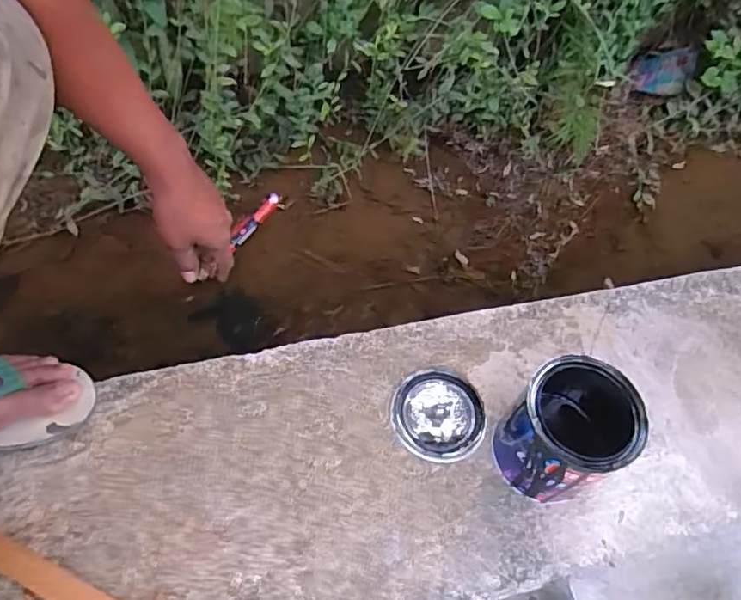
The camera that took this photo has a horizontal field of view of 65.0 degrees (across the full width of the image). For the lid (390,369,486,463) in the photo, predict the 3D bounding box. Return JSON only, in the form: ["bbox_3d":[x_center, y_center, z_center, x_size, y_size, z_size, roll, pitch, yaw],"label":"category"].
[{"bbox_3d":[0.073,0.124,0.633,0.099,0.004,0.100,3,60,-6],"label":"lid"}]

